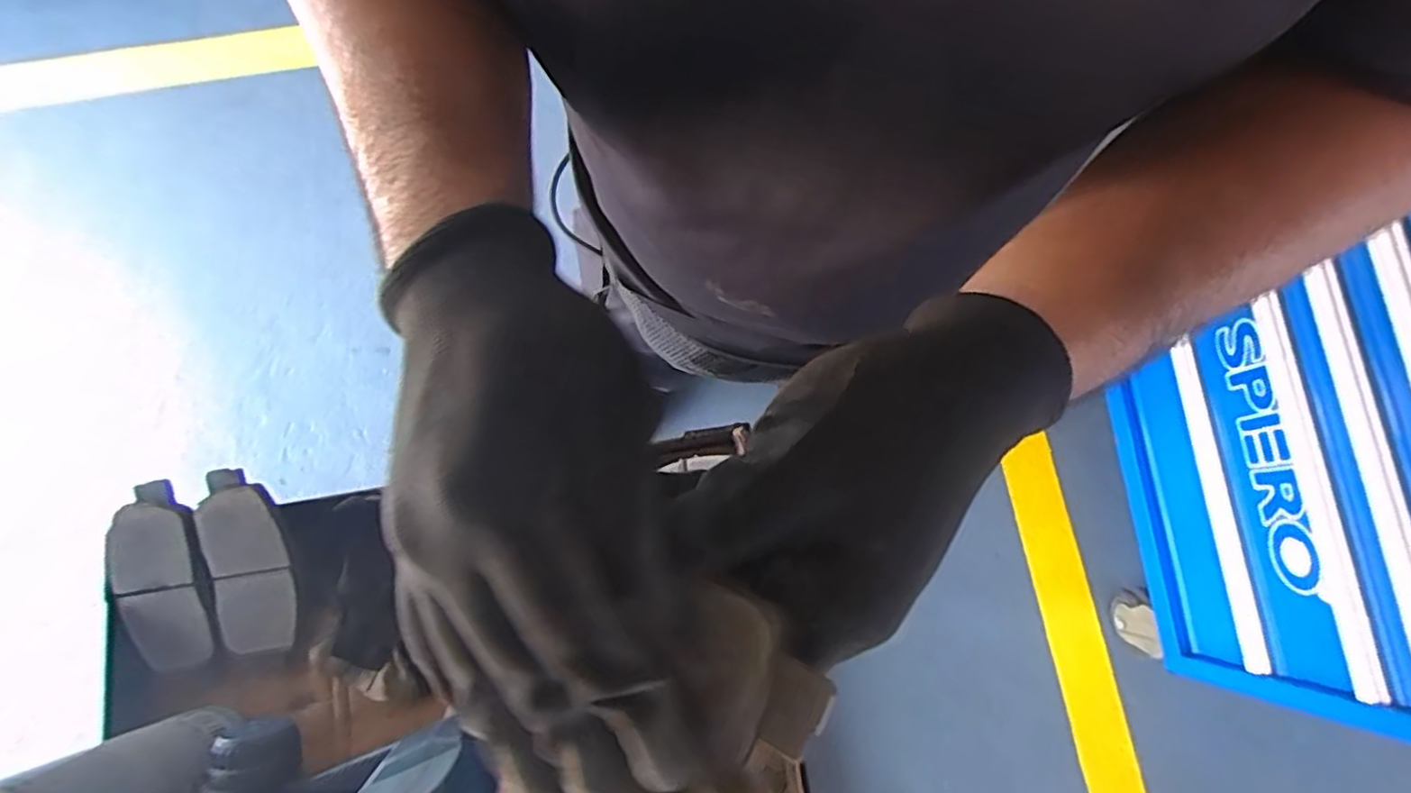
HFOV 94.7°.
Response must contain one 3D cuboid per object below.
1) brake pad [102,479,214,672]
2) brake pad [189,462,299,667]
[{"bbox_3d":[-0.379,0.125,0.448,0.064,0.013,0.127,-7,94,-1],"label":"brake pad"},{"bbox_3d":[-0.316,0.121,0.454,0.054,0.016,0.139,-7,97,-1],"label":"brake pad"}]

